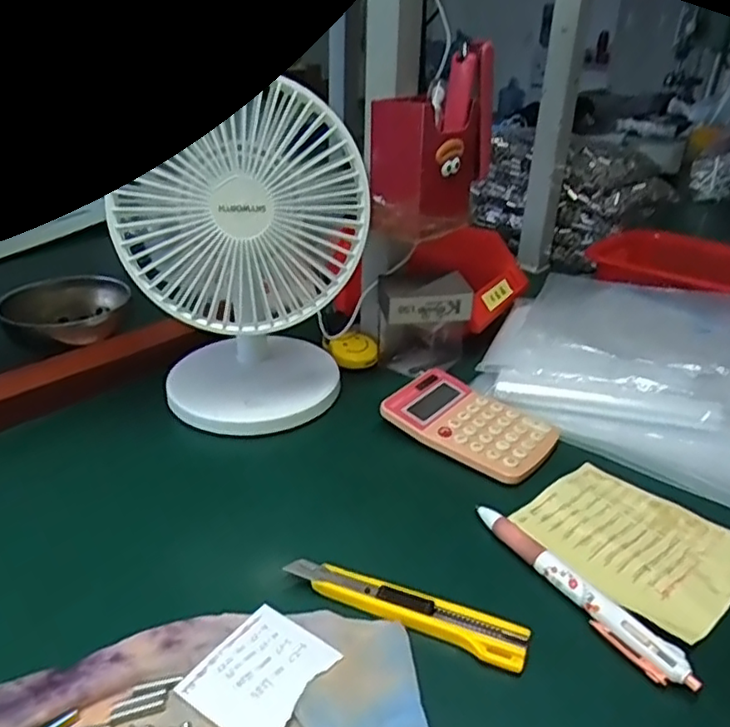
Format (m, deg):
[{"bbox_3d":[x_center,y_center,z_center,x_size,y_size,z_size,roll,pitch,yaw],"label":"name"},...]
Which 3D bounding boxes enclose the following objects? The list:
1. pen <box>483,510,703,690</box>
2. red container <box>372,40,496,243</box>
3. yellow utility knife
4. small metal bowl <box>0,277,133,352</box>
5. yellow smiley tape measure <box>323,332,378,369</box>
[{"bbox_3d":[0.110,0.117,0.348,0.013,0.014,0.138,-16,32,-29],"label":"pen"},{"bbox_3d":[0.051,-0.166,0.498,0.060,0.119,0.095,19,33,32],"label":"red container"},{"bbox_3d":[0.020,0.125,0.336,0.125,0.008,0.019,13,30,22],"label":"yellow utility knife"},{"bbox_3d":[-0.265,-0.038,0.578,0.100,0.045,0.089,-16,32,-29],"label":"small metal bowl"},{"bbox_3d":[-0.012,-0.012,0.573,0.047,0.021,0.032,-1,28,-3],"label":"yellow smiley tape measure"}]

